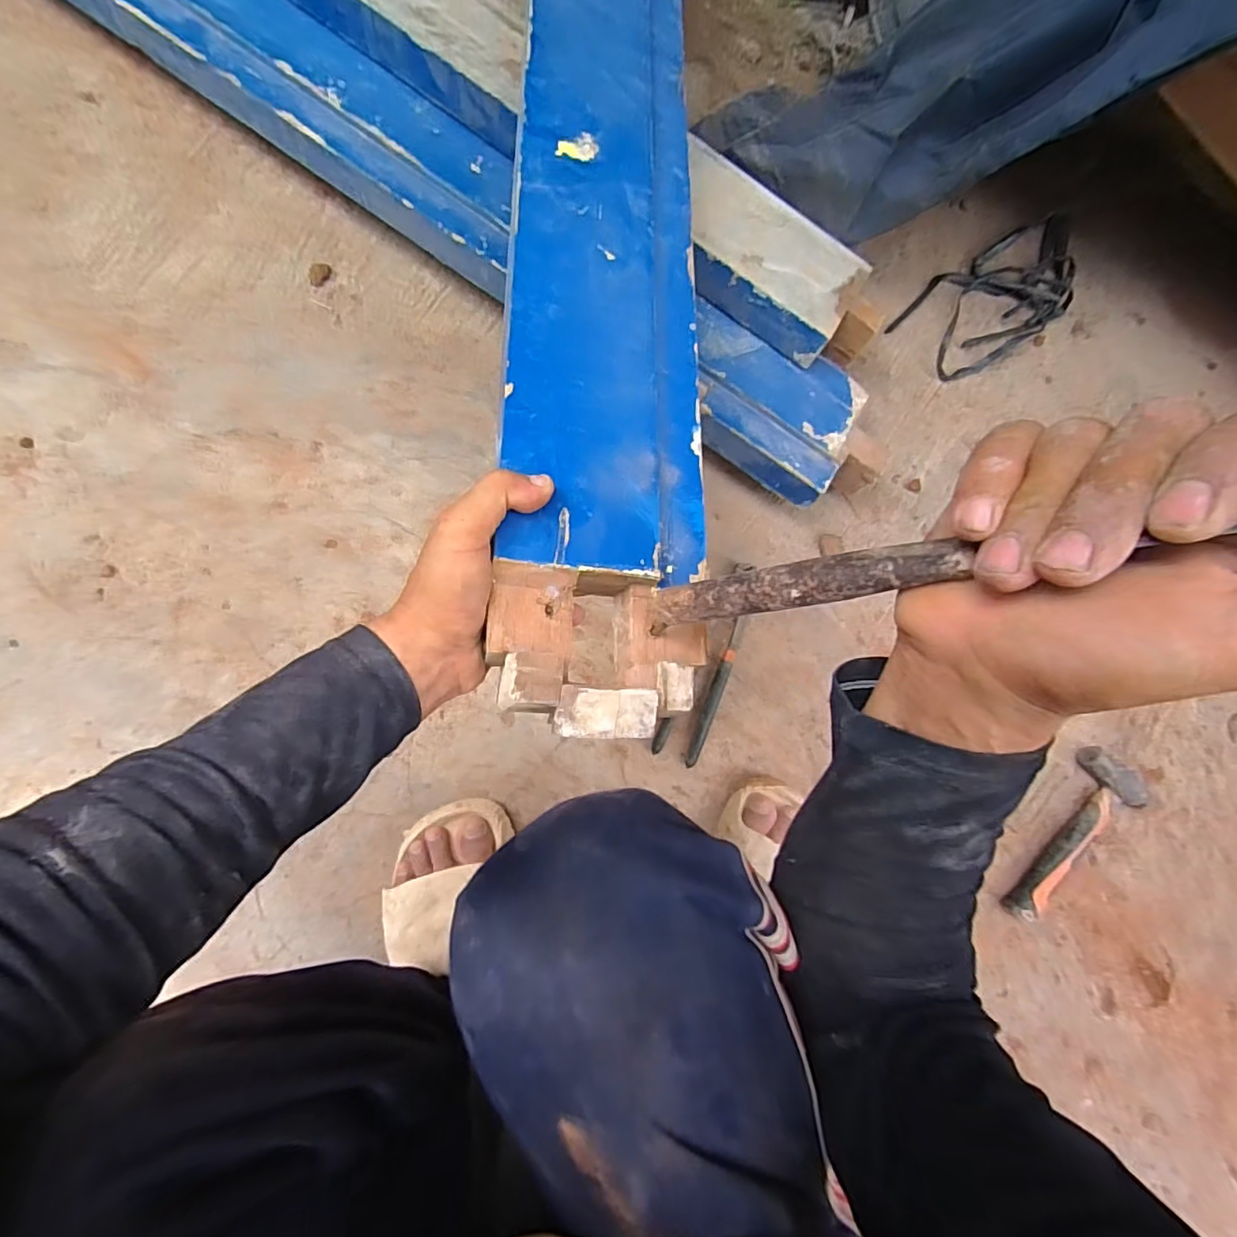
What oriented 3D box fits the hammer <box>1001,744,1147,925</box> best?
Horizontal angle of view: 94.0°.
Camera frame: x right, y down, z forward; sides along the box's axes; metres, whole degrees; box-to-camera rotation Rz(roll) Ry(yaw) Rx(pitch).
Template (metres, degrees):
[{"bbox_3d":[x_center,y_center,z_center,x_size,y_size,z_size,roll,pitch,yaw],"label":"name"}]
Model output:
[{"bbox_3d":[0.519,0.255,0.652,0.091,0.035,0.208,34,85,-4],"label":"hammer"}]

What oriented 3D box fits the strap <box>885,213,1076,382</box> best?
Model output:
[{"bbox_3d":[0.441,-0.369,0.661,0.244,0.024,0.113,-34,91,-6],"label":"strap"}]

